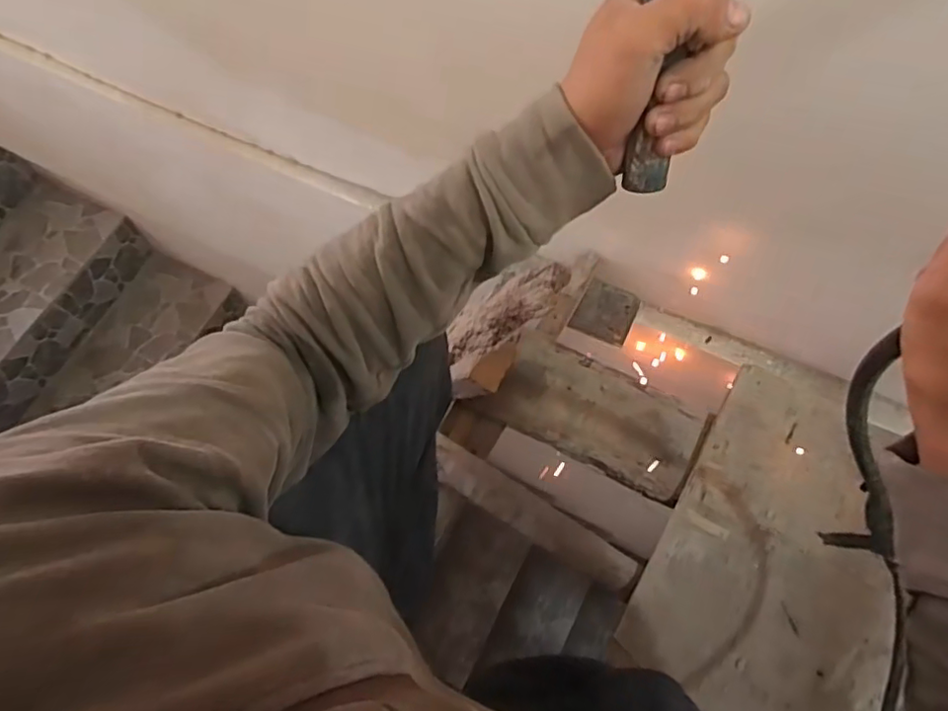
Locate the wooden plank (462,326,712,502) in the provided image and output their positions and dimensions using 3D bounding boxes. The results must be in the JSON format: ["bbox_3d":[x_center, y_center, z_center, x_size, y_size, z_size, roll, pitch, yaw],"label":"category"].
[{"bbox_3d":[0.153,0.073,0.781,0.272,0.031,0.127,27,71,11],"label":"wooden plank"}]

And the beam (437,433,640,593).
[{"bbox_3d":[0.067,0.196,0.737,0.280,0.032,0.049,31,72,12],"label":"beam"}]

